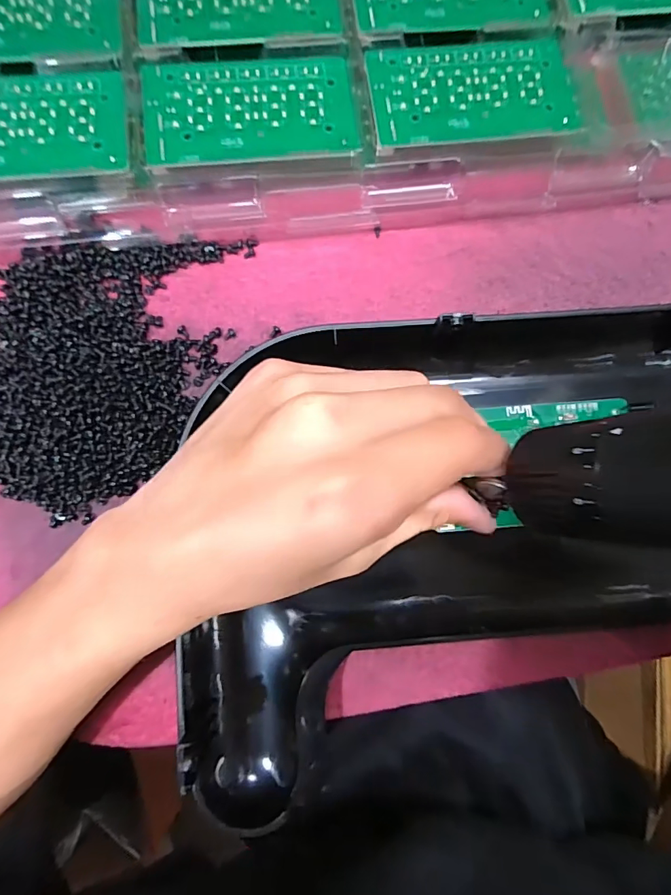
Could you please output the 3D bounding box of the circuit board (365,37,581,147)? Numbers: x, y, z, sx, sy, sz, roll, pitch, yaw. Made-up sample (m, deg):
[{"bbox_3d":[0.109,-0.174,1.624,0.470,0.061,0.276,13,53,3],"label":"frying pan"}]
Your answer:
[{"bbox_3d":[0.072,-0.189,0.247,0.106,0.009,0.058,-7,82,-3],"label":"circuit board"}]

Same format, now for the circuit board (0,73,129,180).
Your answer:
[{"bbox_3d":[-0.157,-0.159,0.234,0.102,0.004,0.056,-6,82,-5],"label":"circuit board"}]

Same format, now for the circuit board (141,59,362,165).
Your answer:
[{"bbox_3d":[-0.043,-0.174,0.242,0.105,0.004,0.056,-7,81,-5],"label":"circuit board"}]

